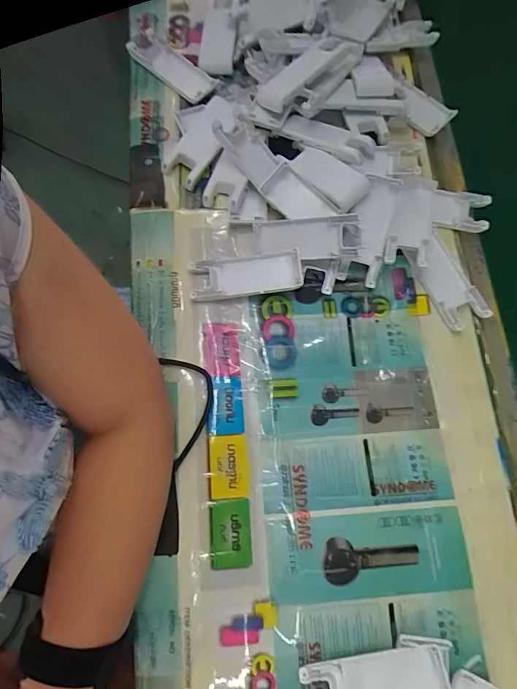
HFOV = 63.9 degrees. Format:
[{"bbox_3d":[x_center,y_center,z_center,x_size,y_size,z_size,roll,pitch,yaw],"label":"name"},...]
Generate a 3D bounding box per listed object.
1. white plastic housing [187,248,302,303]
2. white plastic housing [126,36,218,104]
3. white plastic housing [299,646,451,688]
[{"bbox_3d":[-0.012,-0.066,0.397,0.103,0.025,0.040,-4,74,-3],"label":"white plastic housing"},{"bbox_3d":[-0.096,-0.311,0.466,0.101,0.017,0.038,37,76,9],"label":"white plastic housing"},{"bbox_3d":[0.086,0.253,0.307,0.103,0.022,0.038,-8,74,-4],"label":"white plastic housing"}]

